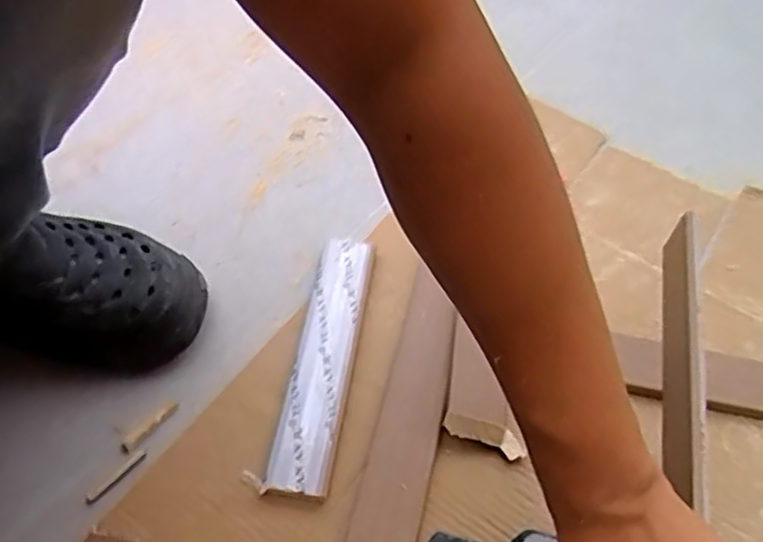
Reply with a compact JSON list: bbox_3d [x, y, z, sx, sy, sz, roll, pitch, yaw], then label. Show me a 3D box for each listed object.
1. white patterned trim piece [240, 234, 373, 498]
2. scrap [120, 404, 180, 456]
[{"bbox_3d":[-0.047,0.072,0.569,0.054,0.012,0.235,10,54,5],"label":"white patterned trim piece"},{"bbox_3d":[-0.183,0.122,0.531,0.013,0.006,0.051,34,59,21],"label":"scrap"}]

